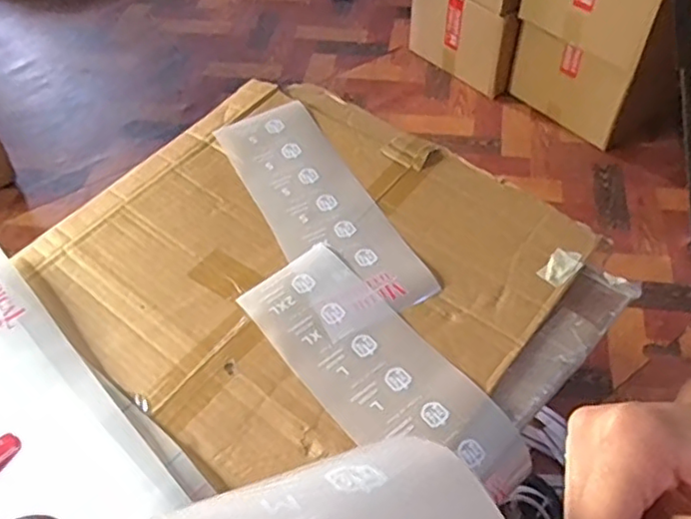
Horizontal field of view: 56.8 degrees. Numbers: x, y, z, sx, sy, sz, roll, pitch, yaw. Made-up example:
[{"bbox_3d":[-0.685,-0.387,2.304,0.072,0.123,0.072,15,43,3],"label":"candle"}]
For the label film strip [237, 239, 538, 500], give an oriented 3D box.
[{"bbox_3d":[0.028,0.102,0.583,0.114,0.026,0.292,-33,57,-23],"label":"label film strip"}]

